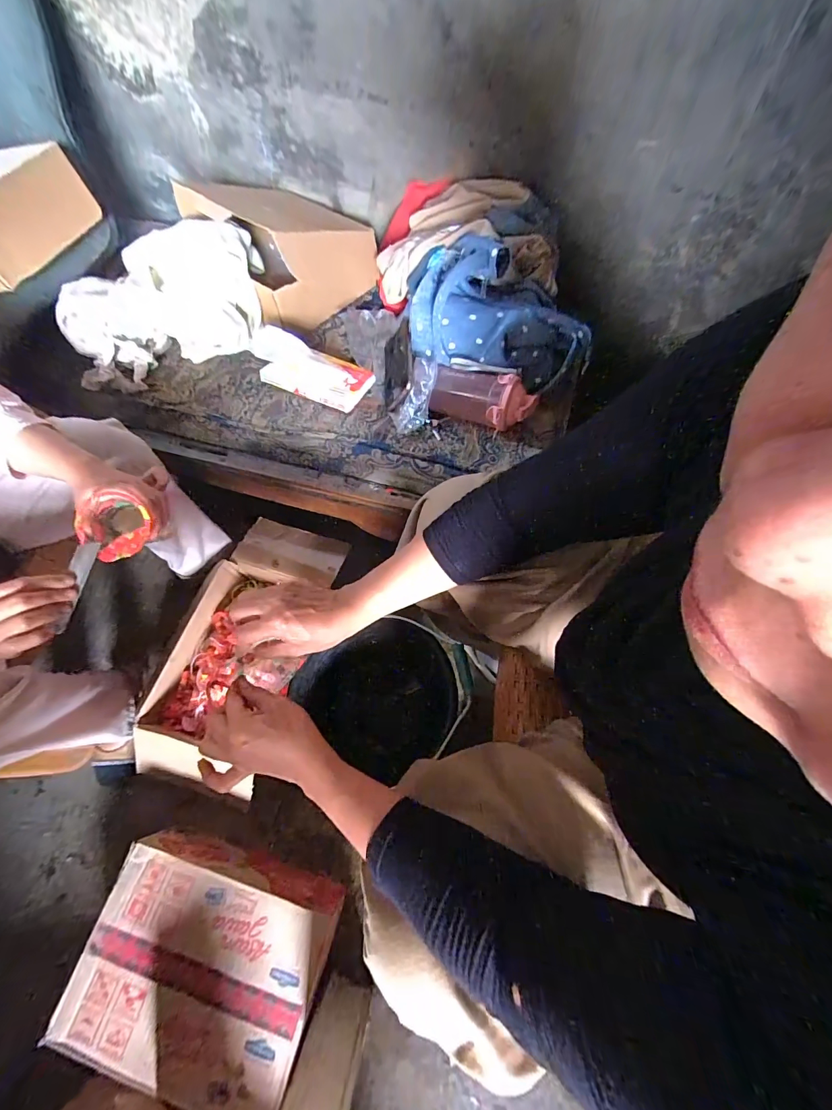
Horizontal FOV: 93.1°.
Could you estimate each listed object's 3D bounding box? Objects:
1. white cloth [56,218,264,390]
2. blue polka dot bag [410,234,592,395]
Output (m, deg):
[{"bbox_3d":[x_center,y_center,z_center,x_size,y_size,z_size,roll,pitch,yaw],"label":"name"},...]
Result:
[{"bbox_3d":[-0.450,-0.458,0.708,0.324,0.143,0.268,-3,66,0],"label":"white cloth"},{"bbox_3d":[0.142,-0.403,0.660,0.307,0.147,0.162,6,66,4],"label":"blue polka dot bag"}]

